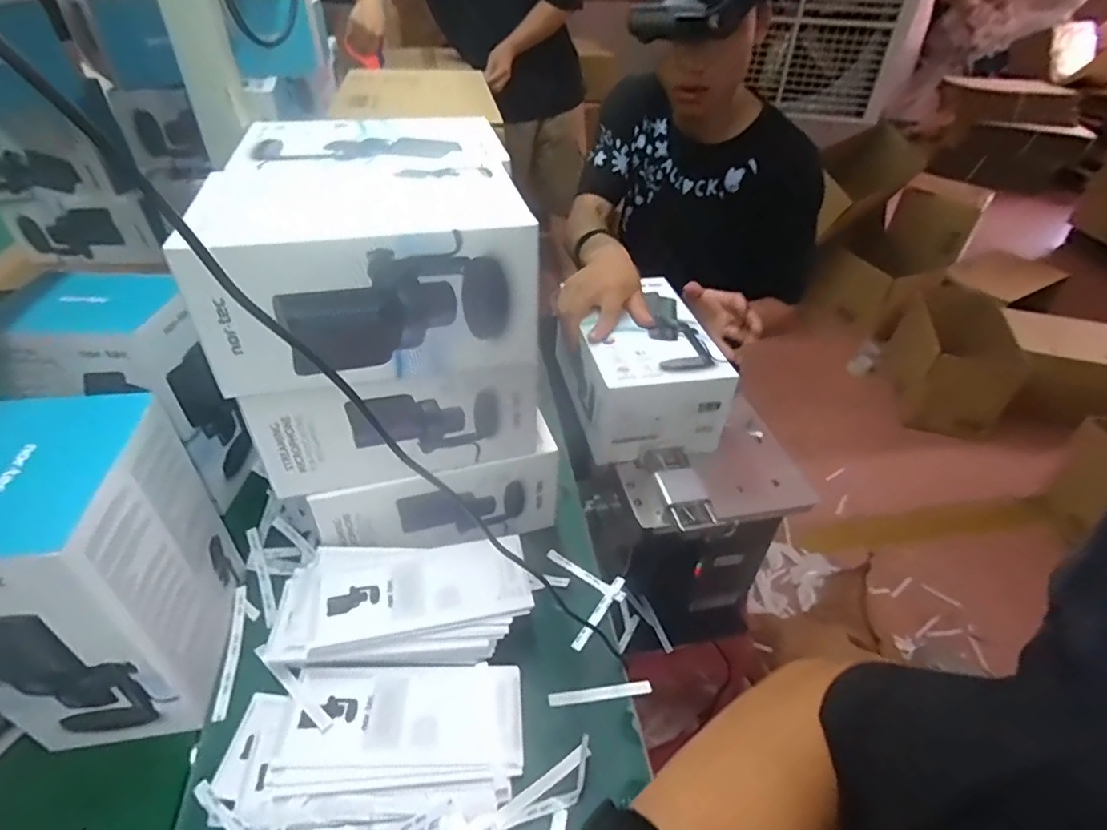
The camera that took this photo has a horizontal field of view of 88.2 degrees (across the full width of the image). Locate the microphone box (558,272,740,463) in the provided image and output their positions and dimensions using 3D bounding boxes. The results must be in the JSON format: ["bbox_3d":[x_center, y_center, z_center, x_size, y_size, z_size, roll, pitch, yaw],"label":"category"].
[{"bbox_3d":[0.104,-0.058,0.725,0.153,0.115,0.218,-9,41,-14],"label":"microphone box"}]

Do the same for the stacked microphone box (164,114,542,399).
[{"bbox_3d":[-0.155,-0.157,0.495,0.225,0.112,0.270,-8,41,-13],"label":"stacked microphone box"}]

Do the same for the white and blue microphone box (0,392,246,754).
[{"bbox_3d":[-0.345,0.119,0.435,0.110,0.225,0.150,-3,40,-7],"label":"white and blue microphone box"}]

